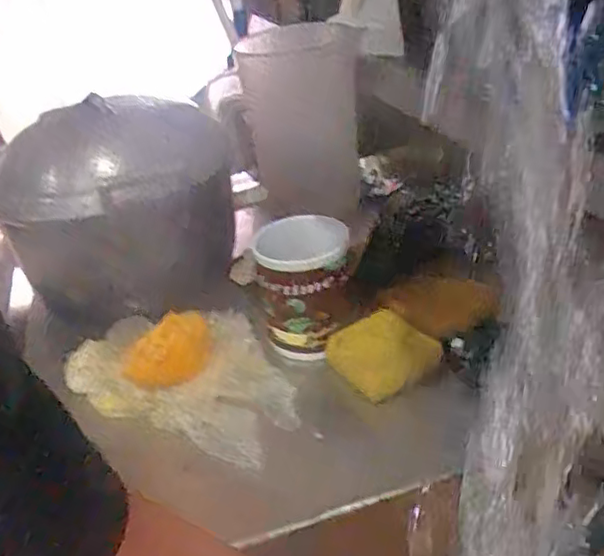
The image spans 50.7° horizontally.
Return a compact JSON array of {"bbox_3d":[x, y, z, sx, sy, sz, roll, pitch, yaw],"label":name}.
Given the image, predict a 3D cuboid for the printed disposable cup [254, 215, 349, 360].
[{"bbox_3d":[0.002,0.002,0.544,0.082,0.095,0.087,-10,30,7],"label":"printed disposable cup"}]

